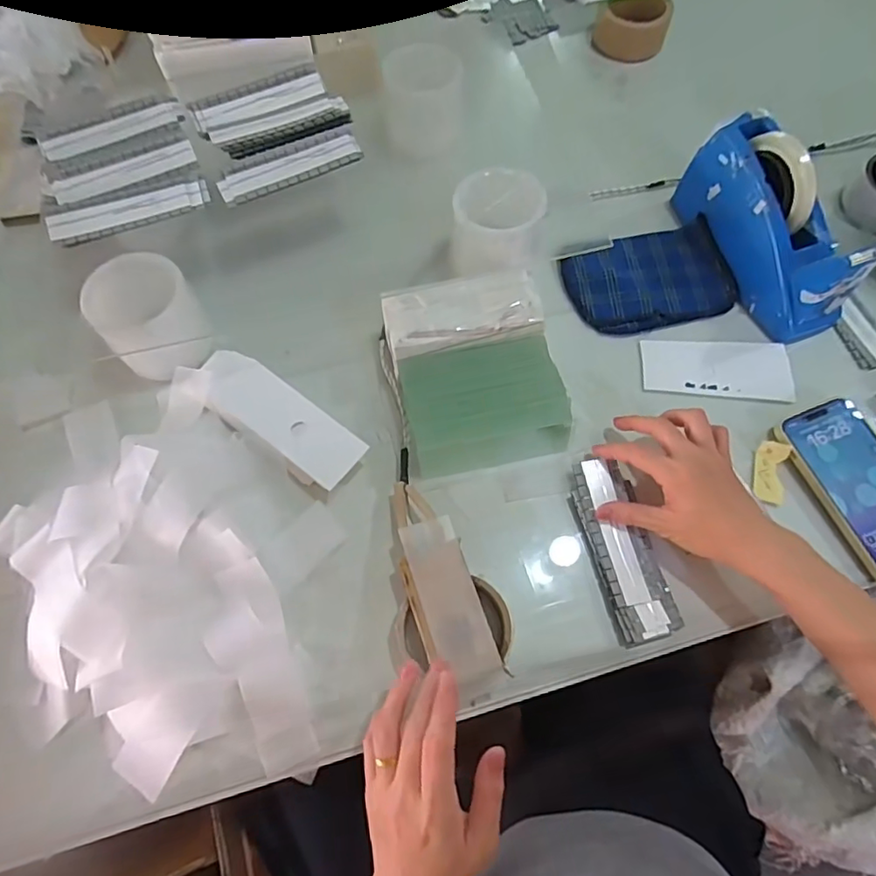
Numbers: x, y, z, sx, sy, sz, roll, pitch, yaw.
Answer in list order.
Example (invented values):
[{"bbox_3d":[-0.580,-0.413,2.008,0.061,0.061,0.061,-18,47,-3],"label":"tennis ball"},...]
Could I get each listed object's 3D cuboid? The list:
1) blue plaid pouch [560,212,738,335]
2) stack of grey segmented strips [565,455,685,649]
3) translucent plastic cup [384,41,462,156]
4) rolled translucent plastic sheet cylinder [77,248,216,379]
[{"bbox_3d":[0.222,-0.169,0.585,0.163,0.027,0.114,-19,66,-8],"label":"blue plaid pouch"},{"bbox_3d":[0.156,0.092,0.473,0.057,0.014,0.154,-13,67,-6],"label":"stack of grey segmented strips"},{"bbox_3d":[-0.015,-0.367,0.614,0.087,0.090,0.071,0,65,0],"label":"translucent plastic cup"},{"bbox_3d":[-0.265,-0.108,0.519,0.082,0.086,0.088,0,65,0],"label":"rolled translucent plastic sheet cylinder"}]

